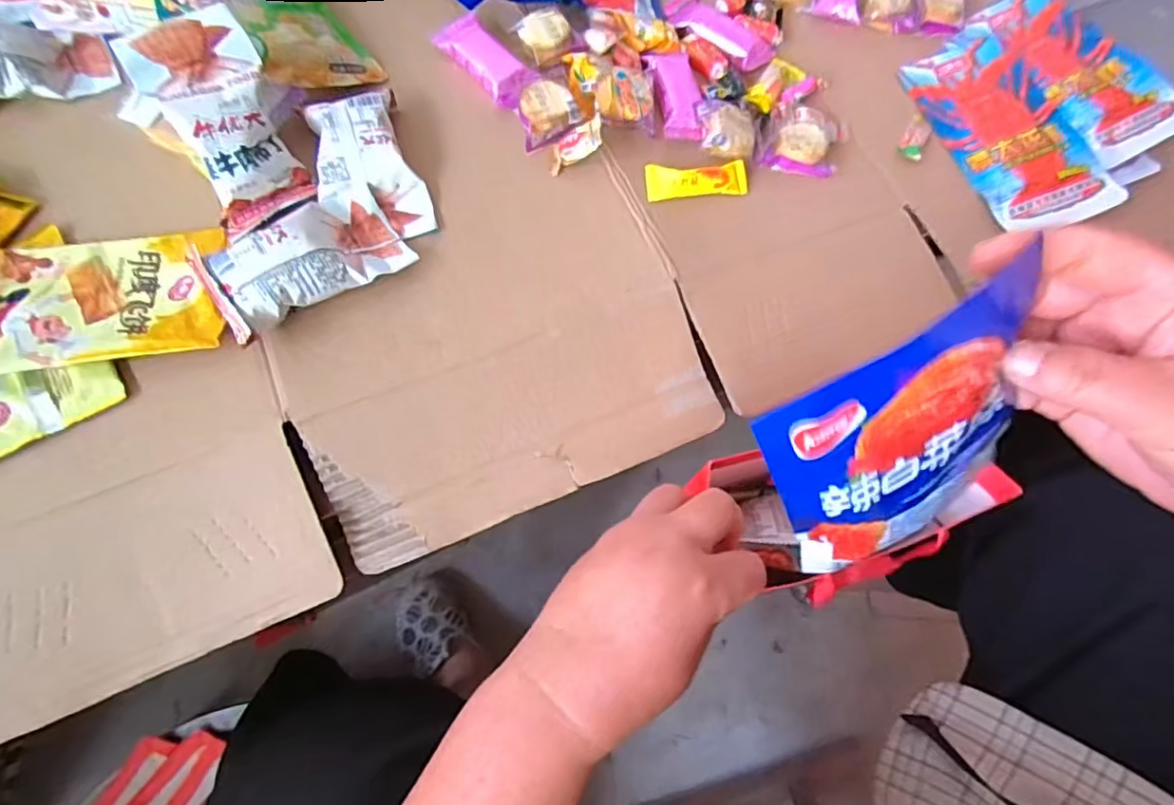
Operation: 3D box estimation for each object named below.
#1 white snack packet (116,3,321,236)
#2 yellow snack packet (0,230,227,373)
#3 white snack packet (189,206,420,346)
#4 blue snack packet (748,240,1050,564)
[{"bbox_3d":[-0.250,-0.192,0.402,0.076,0.037,0.138,-23,108,-11],"label":"white snack packet"},{"bbox_3d":[-0.331,-0.071,0.389,0.165,0.012,0.103,-12,70,-7],"label":"yellow snack packet"},{"bbox_3d":[-0.192,-0.099,0.400,0.123,0.034,0.070,-34,74,-14],"label":"white snack packet"},{"bbox_3d":[0.134,0.020,0.246,0.112,0.141,0.018,-31,43,3],"label":"blue snack packet"}]

